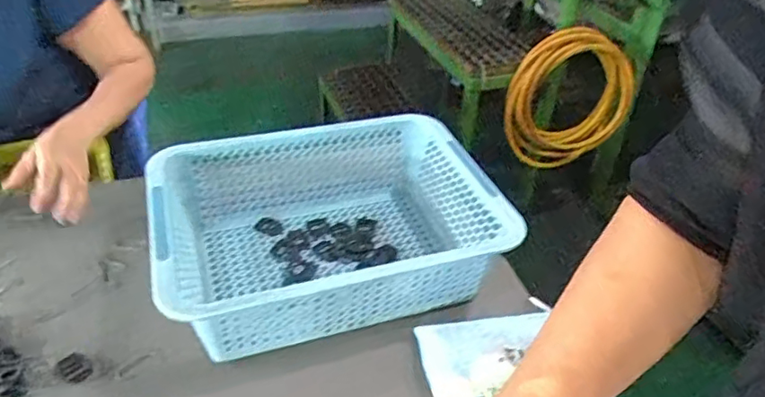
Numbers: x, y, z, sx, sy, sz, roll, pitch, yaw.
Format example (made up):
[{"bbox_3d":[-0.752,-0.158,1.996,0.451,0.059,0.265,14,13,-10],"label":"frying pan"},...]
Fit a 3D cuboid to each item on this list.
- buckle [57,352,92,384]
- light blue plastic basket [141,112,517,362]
[{"bbox_3d":[-0.320,0.176,0.589,0.037,0.005,0.026,32,47,33],"label":"buckle"},{"bbox_3d":[-0.063,0.031,0.688,0.375,0.110,0.281,-12,40,-17],"label":"light blue plastic basket"}]

